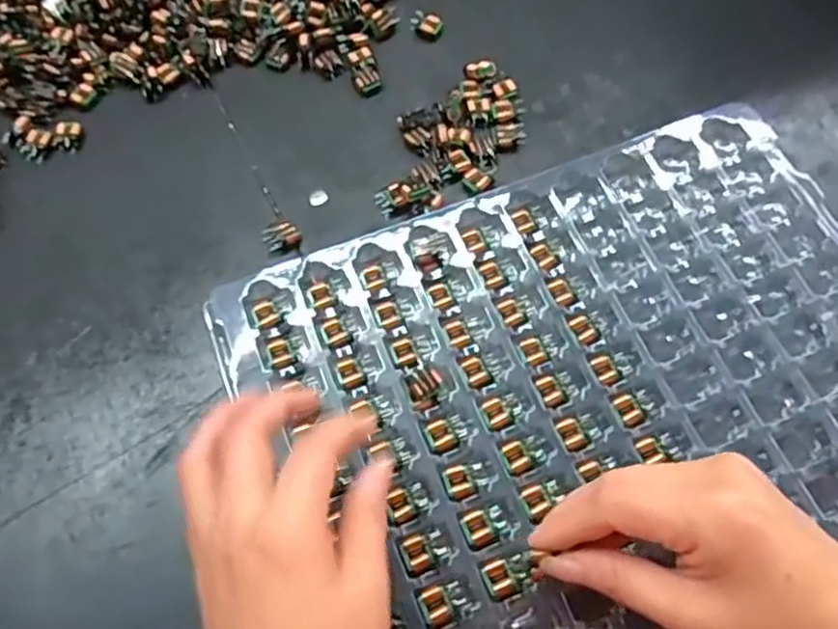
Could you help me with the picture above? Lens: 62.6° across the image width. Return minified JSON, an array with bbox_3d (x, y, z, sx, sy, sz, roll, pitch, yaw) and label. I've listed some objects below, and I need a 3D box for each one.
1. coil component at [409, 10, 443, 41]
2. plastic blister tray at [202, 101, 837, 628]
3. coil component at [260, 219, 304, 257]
[{"bbox_3d":[0.005,-0.195,0.464,0.021,0.011,0.015,28,69,13],"label":"coil component"},{"bbox_3d":[0.087,0.031,0.352,0.325,0.023,0.235,-21,67,-8],"label":"plastic blister tray"},{"bbox_3d":[-0.079,-0.044,0.400,0.021,0.011,0.017,-19,67,-7],"label":"coil component"}]

